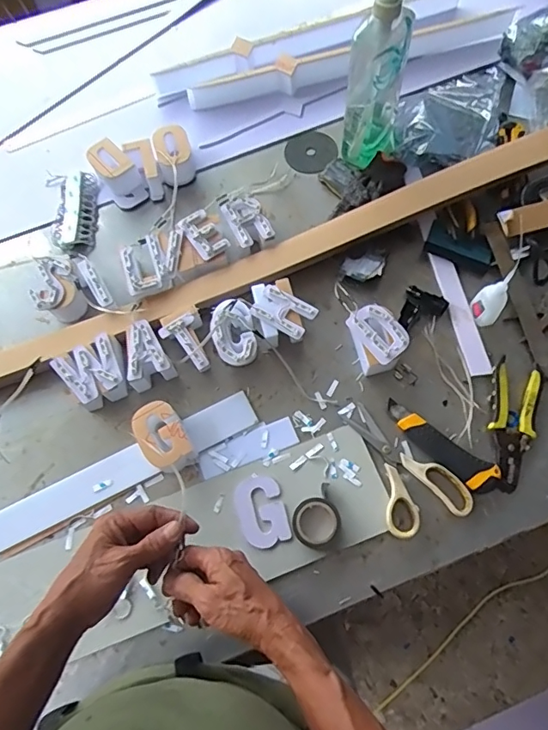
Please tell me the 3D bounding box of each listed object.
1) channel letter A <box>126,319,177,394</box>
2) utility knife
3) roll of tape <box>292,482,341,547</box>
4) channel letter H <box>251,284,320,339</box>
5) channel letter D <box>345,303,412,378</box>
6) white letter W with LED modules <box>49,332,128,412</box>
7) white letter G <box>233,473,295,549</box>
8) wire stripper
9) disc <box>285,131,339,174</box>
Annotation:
[{"bbox_3d":[-0.182,-0.013,0.679,0.061,0.051,0.082,-25,70,-6],"label":"channel letter A"},{"bbox_3d":[0.214,0.104,0.629,0.160,0.024,0.039,39,76,15],"label":"utility knife"},{"bbox_3d":[0.056,0.187,0.595,0.070,0.019,0.054,-40,73,-11],"label":"roll of tape"},{"bbox_3d":[0.013,-0.074,0.672,0.080,0.015,0.052,29,74,13],"label":"channel letter H"},{"bbox_3d":[0.139,-0.035,0.673,0.069,0.049,0.087,-35,72,-10],"label":"channel letter D"},{"bbox_3d":[-0.242,0.010,0.670,0.084,0.046,0.079,-32,71,-9],"label":"white letter W with LED modules"},{"bbox_3d":[-0.016,0.184,0.615,0.058,0.010,0.087,-15,70,-3],"label":"white letter G"},{"bbox_3d":[0.310,0.078,0.634,0.061,0.021,0.170,13,71,8],"label":"wire stripper"},{"bbox_3d":[0.061,-0.366,0.835,0.093,0.009,0.093,-5,62,9],"label":"disc"}]

